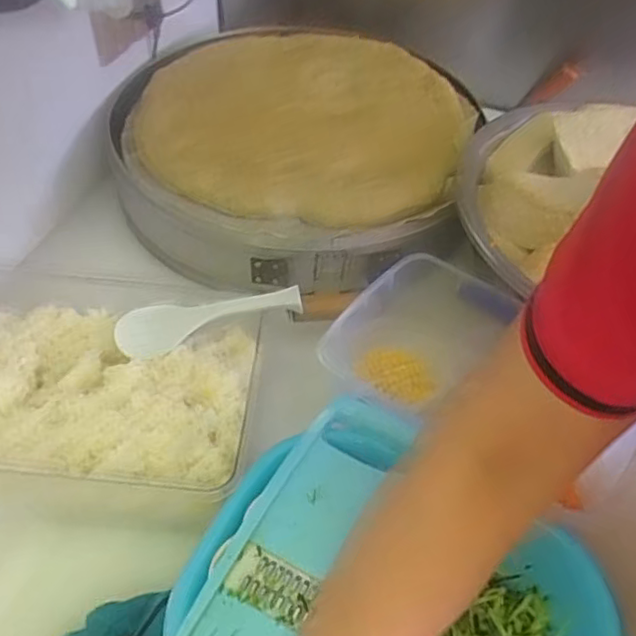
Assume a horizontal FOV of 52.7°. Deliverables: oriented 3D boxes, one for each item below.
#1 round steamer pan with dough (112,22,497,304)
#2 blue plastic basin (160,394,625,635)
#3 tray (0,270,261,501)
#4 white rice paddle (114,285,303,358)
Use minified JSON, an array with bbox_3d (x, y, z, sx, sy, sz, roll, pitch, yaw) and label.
[{"bbox_3d":[-0.018,-0.240,0.912,0.480,0.120,0.459,3,49,-3],"label":"round steamer pan with dough"},{"bbox_3d":[0.059,0.239,0.517,0.319,0.108,0.276,28,52,18],"label":"blue plastic basin"},{"bbox_3d":[-0.258,0.058,0.655,0.373,0.061,0.251,3,49,-3],"label":"tray"},{"bbox_3d":[-0.113,-0.004,0.669,0.190,0.023,0.054,-15,51,-2],"label":"white rice paddle"}]

